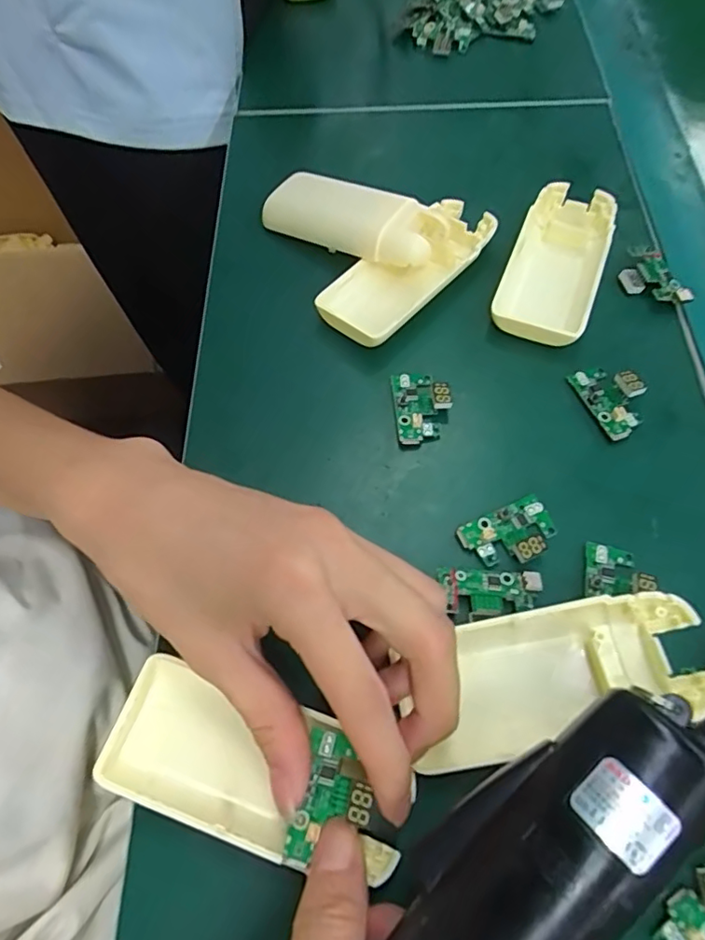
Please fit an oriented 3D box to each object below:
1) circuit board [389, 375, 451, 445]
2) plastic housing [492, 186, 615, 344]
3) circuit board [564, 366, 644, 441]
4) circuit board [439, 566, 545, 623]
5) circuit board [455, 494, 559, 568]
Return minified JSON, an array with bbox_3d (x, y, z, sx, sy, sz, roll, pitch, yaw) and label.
[{"bbox_3d":[0.032,-0.032,0.263,0.025,0.009,0.037,-5,64,-2],"label":"circuit board"},{"bbox_3d":[0.108,-0.109,0.296,0.047,0.018,0.098,20,65,10],"label":"plastic housing"},{"bbox_3d":[0.122,-0.034,0.263,0.024,0.010,0.038,-18,65,-9],"label":"circuit board"},{"bbox_3d":[0.054,0.049,0.224,0.039,0.006,0.019,2,64,1],"label":"circuit board"},{"bbox_3d":[0.067,0.027,0.235,0.039,0.010,0.025,-22,66,-10],"label":"circuit board"}]

